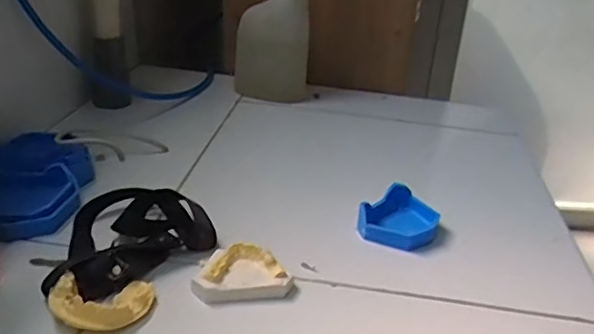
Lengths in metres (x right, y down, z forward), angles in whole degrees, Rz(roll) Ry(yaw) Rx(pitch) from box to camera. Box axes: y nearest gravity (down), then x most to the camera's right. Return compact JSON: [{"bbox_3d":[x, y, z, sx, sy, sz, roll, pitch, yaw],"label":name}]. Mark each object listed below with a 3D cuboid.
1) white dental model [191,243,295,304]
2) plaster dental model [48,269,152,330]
[{"bbox_3d":[-0.043,0.085,0.482,0.077,0.025,0.047,2,26,-7],"label":"white dental model"},{"bbox_3d":[-0.141,0.098,0.434,0.072,0.020,0.052,-3,27,-18],"label":"plaster dental model"}]

